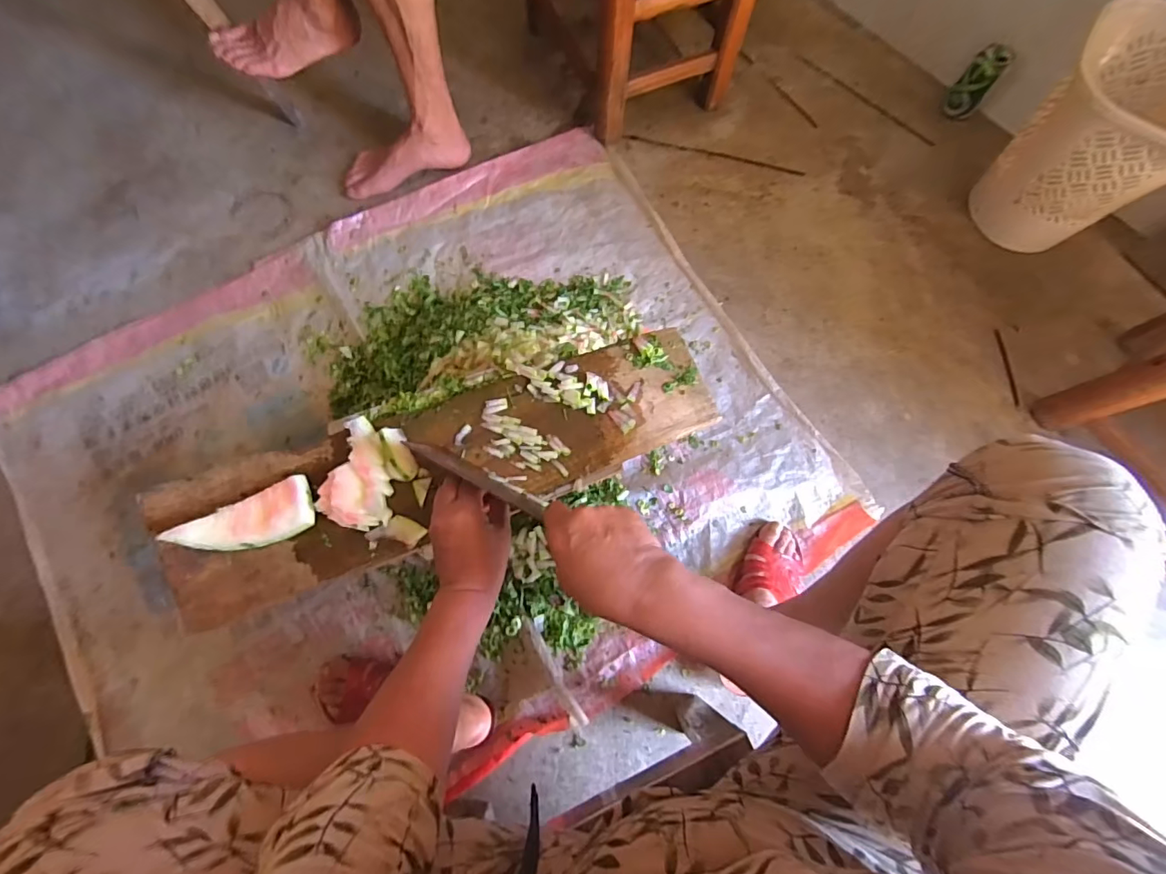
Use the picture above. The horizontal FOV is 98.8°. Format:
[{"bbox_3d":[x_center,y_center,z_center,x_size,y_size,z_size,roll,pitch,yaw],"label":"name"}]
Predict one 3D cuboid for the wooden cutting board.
[{"bbox_3d":[-0.146,0.027,0.561,0.613,0.016,0.150,-20,74,-8],"label":"wooden cutting board"}]

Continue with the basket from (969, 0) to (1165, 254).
[{"bbox_3d":[0.834,-0.469,0.817,0.236,0.295,0.255,-37,77,-12],"label":"basket"}]

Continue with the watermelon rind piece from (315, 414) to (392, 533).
[{"bbox_3d":[-0.242,0.036,0.534,0.066,0.025,0.121,-3,73,-3],"label":"watermelon rind piece"}]

